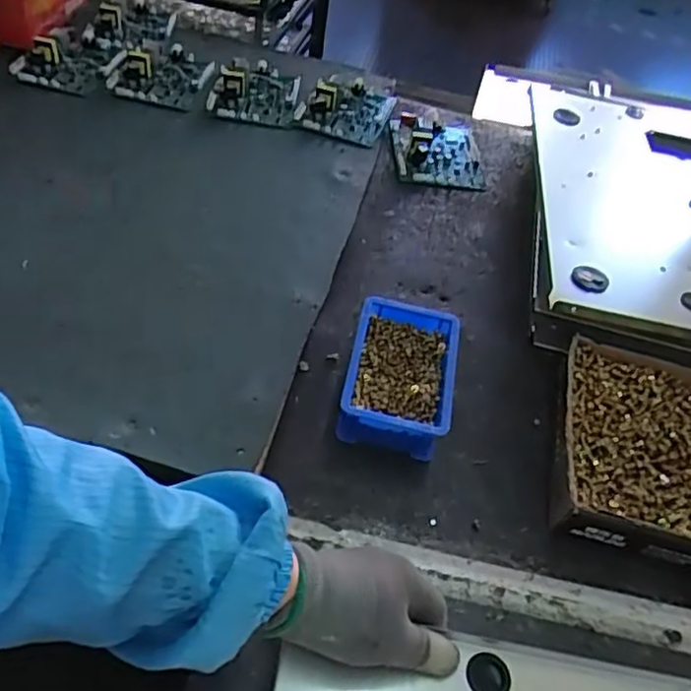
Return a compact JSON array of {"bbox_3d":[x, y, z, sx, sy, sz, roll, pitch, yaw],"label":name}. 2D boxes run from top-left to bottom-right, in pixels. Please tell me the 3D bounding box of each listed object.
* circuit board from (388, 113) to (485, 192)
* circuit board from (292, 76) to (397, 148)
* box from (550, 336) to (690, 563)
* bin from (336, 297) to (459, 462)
[{"bbox_3d":[0.134,-0.291,0.967,0.135,0.031,0.150,4,48,-6],"label":"circuit board"},{"bbox_3d":[0.003,-0.378,1.023,0.131,0.032,0.157,16,48,5],"label":"circuit board"},{"bbox_3d":[0.296,0.100,0.629,0.186,0.050,0.204,14,48,3],"label":"box"},{"bbox_3d":[0.055,0.031,0.654,0.101,0.060,0.150,13,48,3],"label":"bin"}]

